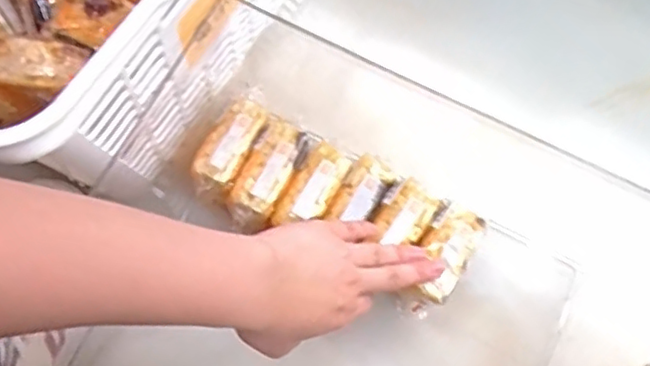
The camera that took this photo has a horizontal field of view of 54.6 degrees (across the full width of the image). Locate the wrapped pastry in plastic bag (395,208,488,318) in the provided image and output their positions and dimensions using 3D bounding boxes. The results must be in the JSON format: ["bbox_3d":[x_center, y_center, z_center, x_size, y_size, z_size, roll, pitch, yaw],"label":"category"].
[{"bbox_3d":[0.089,0.061,0.485,0.038,0.056,0.082,32,73,9],"label":"wrapped pastry in plastic bag"}]

